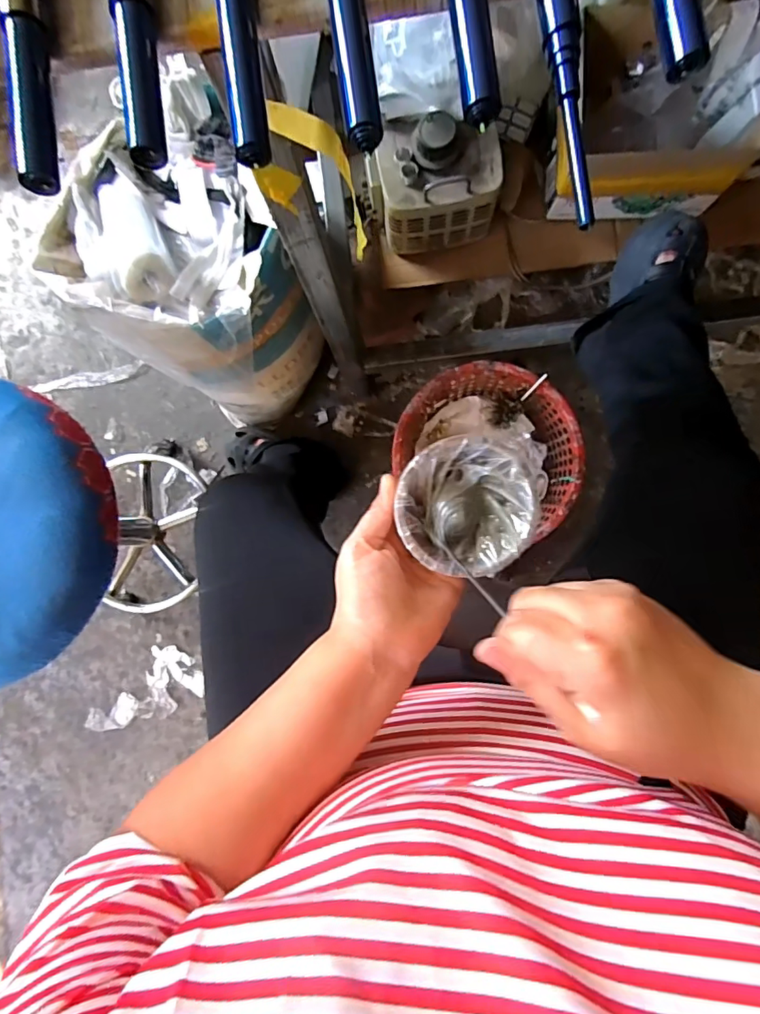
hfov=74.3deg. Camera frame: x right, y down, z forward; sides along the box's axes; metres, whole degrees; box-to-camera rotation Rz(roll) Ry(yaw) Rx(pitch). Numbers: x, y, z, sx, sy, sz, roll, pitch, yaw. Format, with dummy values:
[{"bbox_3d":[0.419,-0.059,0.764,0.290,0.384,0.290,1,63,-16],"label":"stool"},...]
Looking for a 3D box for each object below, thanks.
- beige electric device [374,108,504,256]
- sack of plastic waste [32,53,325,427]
[{"bbox_3d":[0.091,-0.524,0.813,0.195,0.155,0.142,-12,86,3],"label":"beige electric device"},{"bbox_3d":[-0.278,-0.322,0.820,0.346,0.380,0.242,43,90,4],"label":"sack of plastic waste"}]

